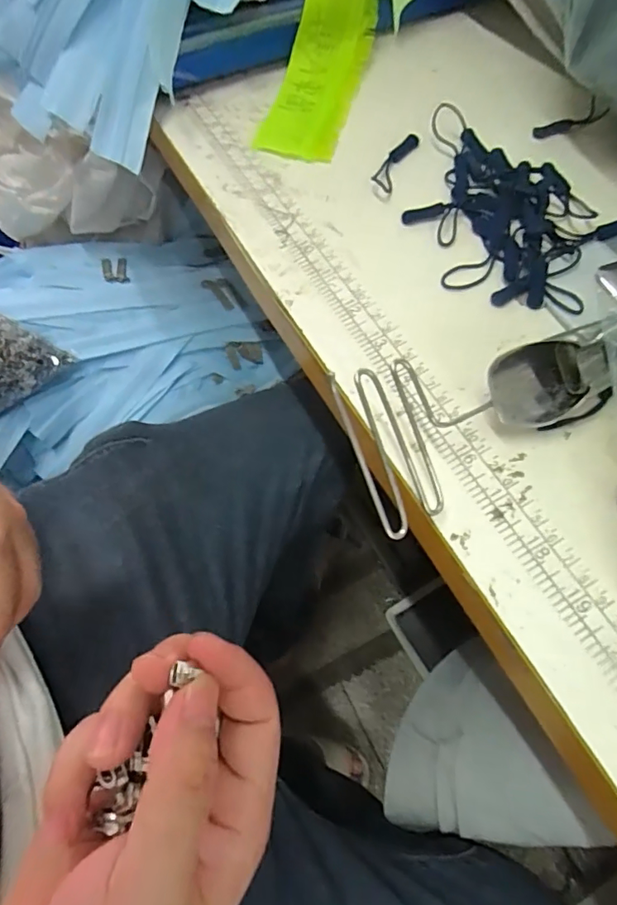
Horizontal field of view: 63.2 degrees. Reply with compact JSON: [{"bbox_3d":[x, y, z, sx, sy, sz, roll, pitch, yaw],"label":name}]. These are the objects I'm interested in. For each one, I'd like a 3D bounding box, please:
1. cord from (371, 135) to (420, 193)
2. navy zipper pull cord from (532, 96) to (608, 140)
[{"bbox_3d":[0.056,-0.185,0.321,0.013,0.009,0.054,22,69,13],"label":"cord"},{"bbox_3d":[0.168,-0.216,0.323,0.046,0.021,0.006,-13,67,-3],"label":"navy zipper pull cord"}]

